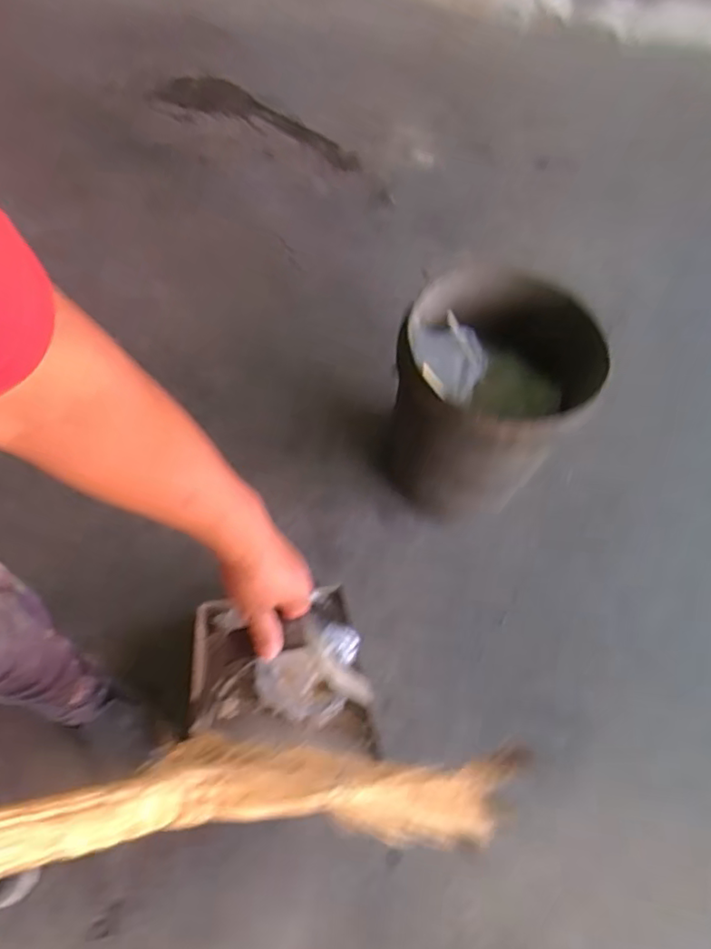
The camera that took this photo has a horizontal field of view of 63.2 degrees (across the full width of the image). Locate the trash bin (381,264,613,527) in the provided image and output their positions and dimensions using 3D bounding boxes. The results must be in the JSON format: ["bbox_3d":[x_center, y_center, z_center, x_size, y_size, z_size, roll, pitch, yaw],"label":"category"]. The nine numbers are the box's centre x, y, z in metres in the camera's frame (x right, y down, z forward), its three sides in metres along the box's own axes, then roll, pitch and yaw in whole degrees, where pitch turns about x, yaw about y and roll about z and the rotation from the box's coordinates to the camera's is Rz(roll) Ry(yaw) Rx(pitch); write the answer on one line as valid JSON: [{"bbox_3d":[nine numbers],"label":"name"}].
[{"bbox_3d":[0.209,-0.103,1.004,0.300,0.382,0.297,23,62,8],"label":"trash bin"}]

